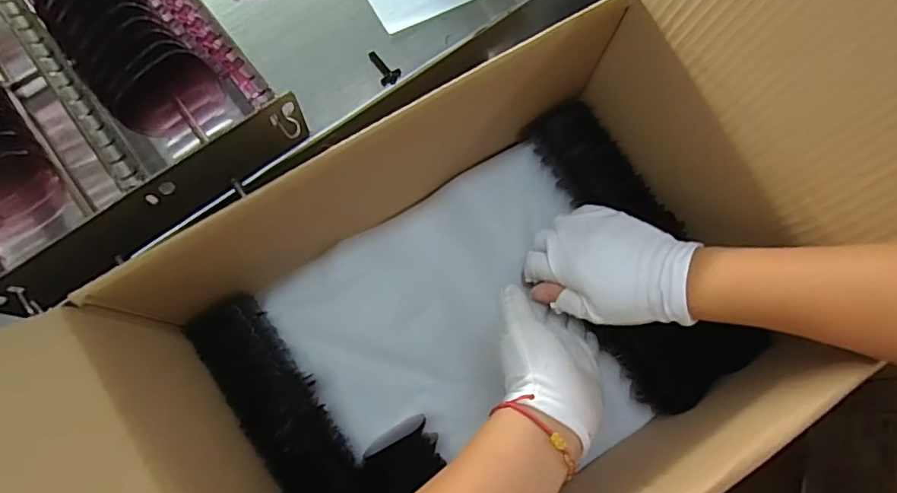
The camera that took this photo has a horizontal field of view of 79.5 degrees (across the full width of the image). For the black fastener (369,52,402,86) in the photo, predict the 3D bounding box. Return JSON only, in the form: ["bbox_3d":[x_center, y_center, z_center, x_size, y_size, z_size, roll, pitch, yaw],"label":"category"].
[{"bbox_3d":[-0.049,-0.134,0.403,0.016,0.005,0.028,-39,93,-13],"label":"black fastener"}]

